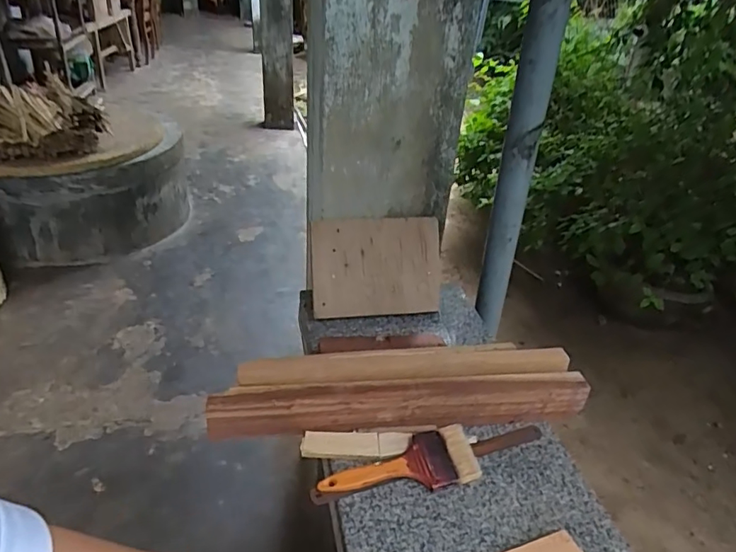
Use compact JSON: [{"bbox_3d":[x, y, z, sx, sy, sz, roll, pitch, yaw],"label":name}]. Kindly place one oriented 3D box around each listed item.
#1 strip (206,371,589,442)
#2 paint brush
[{"bbox_3d":[0.046,0.165,0.647,0.474,0.057,0.037,-2,33,-10],"label":"strip"},{"bbox_3d":[0.036,0.219,0.592,0.182,0.018,0.066,-5,33,-14],"label":"paint brush"}]

